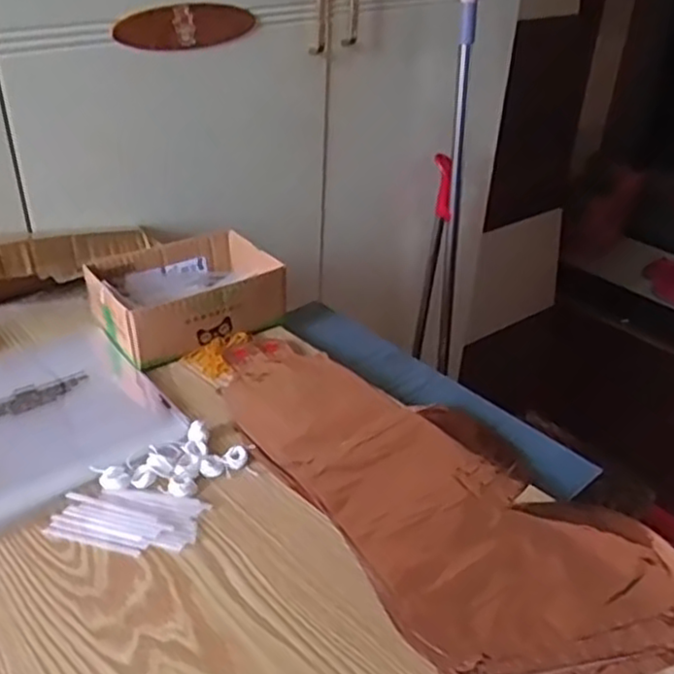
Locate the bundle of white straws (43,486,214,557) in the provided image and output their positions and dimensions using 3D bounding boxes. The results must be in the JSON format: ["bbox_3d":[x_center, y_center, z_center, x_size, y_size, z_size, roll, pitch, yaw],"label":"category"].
[{"bbox_3d":[-0.161,0.140,0.544,0.109,0.007,0.059,8,33,8],"label":"bundle of white straws"}]

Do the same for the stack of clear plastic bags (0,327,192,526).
[{"bbox_3d":[-0.274,0.066,0.643,0.206,0.008,0.224,-22,41,-33],"label":"stack of clear plastic bags"}]

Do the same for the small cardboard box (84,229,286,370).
[{"bbox_3d":[-0.165,-0.049,0.772,0.181,0.063,0.144,-20,40,-31],"label":"small cardboard box"}]

